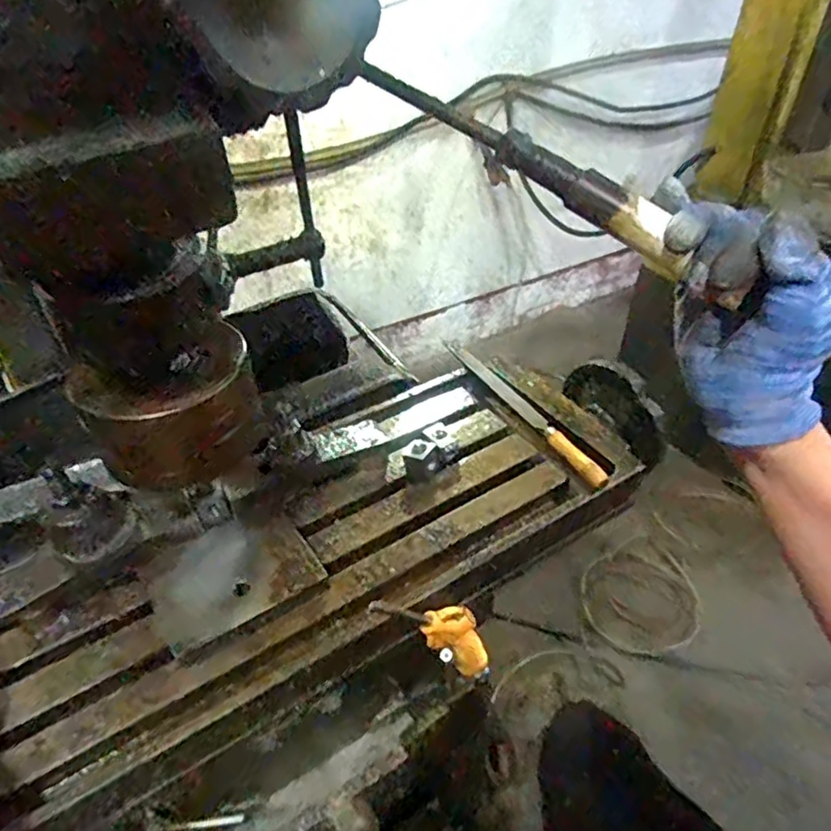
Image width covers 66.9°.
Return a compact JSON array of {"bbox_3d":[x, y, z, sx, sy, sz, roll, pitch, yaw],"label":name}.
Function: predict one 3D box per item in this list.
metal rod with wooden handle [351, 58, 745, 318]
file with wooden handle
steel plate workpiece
[{"bbox_3d":[0.070,-0.147,0.368,0.273,0.021,0.023,40,54,21],"label":"metal rod with wooden handle"},{"bbox_3d":[0.116,-0.015,0.702,0.025,0.027,0.280,-19,44,-20],"label":"file with wooden handle"},{"bbox_3d":[-0.156,0.133,0.533,0.132,0.014,0.096,-28,49,-18],"label":"steel plate workpiece"}]

